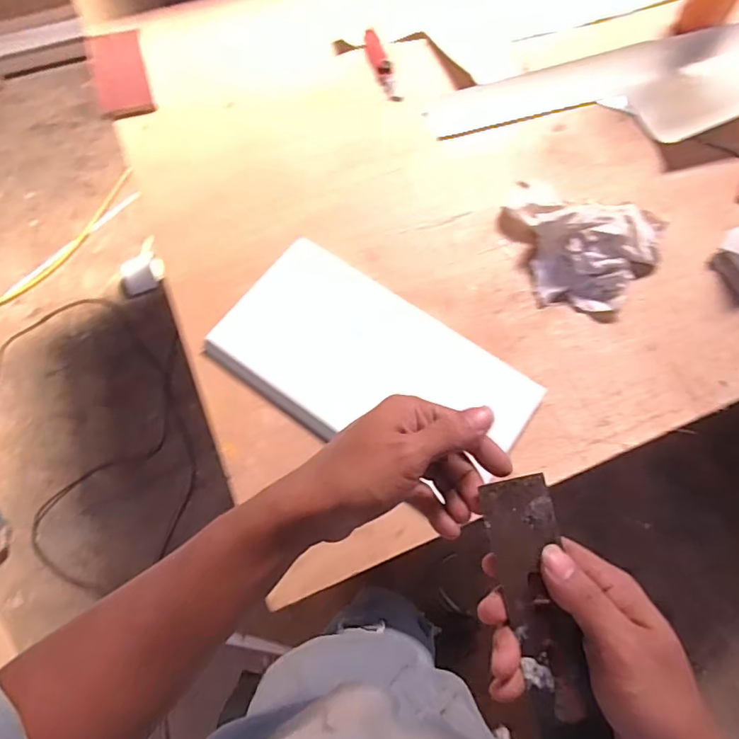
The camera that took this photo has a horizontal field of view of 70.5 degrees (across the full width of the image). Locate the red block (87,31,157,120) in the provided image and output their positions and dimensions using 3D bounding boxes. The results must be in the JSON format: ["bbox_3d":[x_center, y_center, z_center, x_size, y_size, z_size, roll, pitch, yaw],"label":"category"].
[{"bbox_3d":[-0.410,-0.488,0.864,0.082,0.027,0.179,-16,68,-7],"label":"red block"}]

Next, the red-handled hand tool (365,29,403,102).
[{"bbox_3d":[0.021,-0.517,0.892,0.030,0.016,0.164,-16,68,-8],"label":"red-handled hand tool"}]

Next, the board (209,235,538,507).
[{"bbox_3d":[0.004,0.000,0.661,0.379,0.021,0.203,33,70,13],"label":"board"}]

